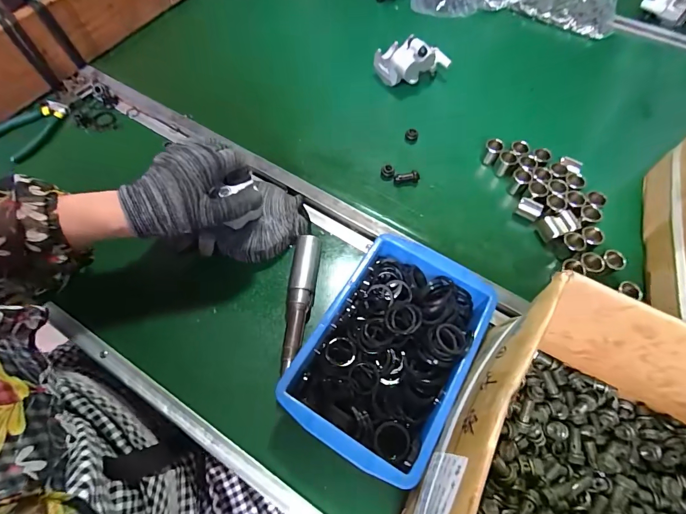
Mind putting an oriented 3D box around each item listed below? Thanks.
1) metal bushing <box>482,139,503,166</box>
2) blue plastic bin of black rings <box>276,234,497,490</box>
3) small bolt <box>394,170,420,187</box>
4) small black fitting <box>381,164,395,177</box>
[{"bbox_3d":[0.206,-0.146,0.495,0.020,0.028,0.021,23,65,10],"label":"metal bushing"},{"bbox_3d":[0.048,0.089,0.355,0.140,0.060,0.208,26,66,12],"label":"blue plastic bin of black rings"},{"bbox_3d":[0.085,-0.105,0.479,0.034,0.009,0.012,-16,64,6],"label":"small bolt"},{"bbox_3d":[0.061,-0.114,0.481,0.017,0.013,0.012,2,63,0],"label":"small black fitting"}]

